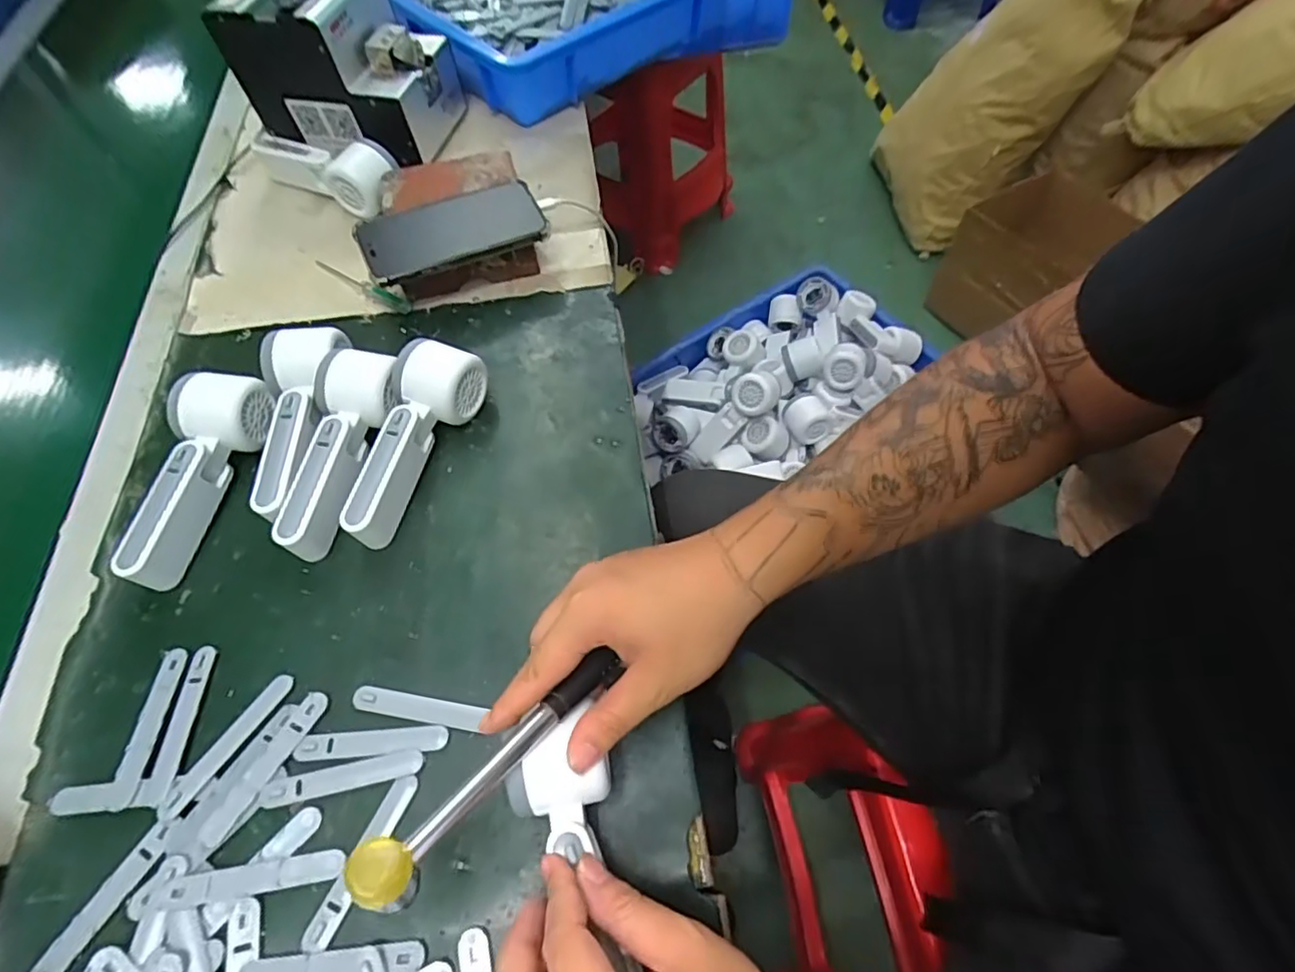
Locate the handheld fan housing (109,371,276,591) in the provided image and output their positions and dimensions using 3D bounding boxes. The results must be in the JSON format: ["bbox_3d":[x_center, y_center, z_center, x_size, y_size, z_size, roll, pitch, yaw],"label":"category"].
[{"bbox_3d":[-0.333,-0.006,0.455,0.058,0.056,0.164,5,61,5],"label":"handheld fan housing"}]

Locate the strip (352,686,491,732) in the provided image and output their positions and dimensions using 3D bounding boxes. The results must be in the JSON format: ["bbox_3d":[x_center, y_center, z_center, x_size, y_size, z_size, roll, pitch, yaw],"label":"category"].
[{"bbox_3d":[-0.148,0.143,0.396,0.086,0.004,0.015,8,61,6],"label":"strip"}]

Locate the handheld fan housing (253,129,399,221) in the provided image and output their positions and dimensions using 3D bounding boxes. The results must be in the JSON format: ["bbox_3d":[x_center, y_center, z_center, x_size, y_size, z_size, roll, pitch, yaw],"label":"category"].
[{"bbox_3d":[-0.329,-0.335,0.633,0.177,0.051,0.060,27,65,16],"label":"handheld fan housing"}]

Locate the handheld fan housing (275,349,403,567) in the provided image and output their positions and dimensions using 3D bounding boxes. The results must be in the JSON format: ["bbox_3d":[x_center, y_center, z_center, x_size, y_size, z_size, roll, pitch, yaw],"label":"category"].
[{"bbox_3d":[-0.238,-0.027,0.464,0.065,0.055,0.161,14,62,9],"label":"handheld fan housing"}]

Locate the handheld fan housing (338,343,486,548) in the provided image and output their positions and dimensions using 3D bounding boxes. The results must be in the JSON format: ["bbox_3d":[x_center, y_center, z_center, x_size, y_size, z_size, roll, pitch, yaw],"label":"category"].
[{"bbox_3d":[-0.185,-0.035,0.464,0.060,0.056,0.162,17,63,11],"label":"handheld fan housing"}]

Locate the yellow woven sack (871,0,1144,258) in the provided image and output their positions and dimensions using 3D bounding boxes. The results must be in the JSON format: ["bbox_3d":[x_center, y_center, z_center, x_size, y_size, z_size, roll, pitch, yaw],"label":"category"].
[{"bbox_3d":[0.821,-0.951,1.491,0.255,0.661,0.301,-2,55,-35],"label":"yellow woven sack"}]

